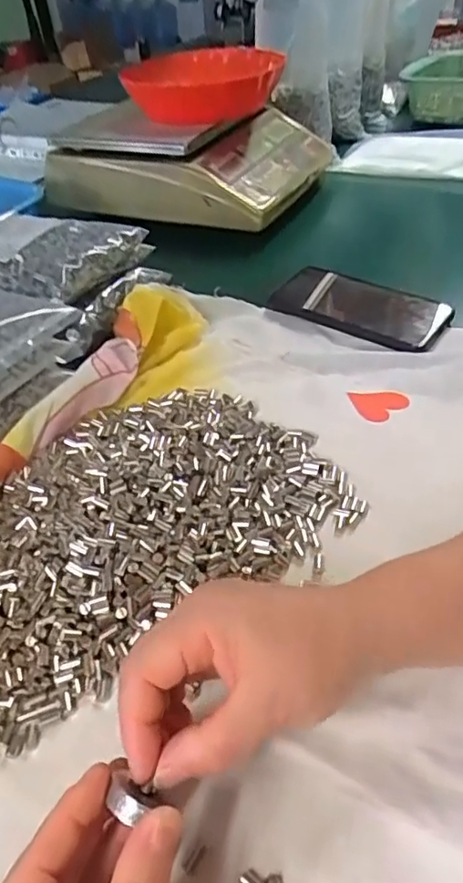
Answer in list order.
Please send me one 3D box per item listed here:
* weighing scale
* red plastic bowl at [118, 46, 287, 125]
[{"bbox_3d":[-0.058,-0.397,0.822,0.315,0.083,0.315,15,46,20],"label":"weighing scale"},{"bbox_3d":[-0.027,-0.472,0.782,0.187,0.072,0.187,-2,43,2],"label":"red plastic bowl"}]

